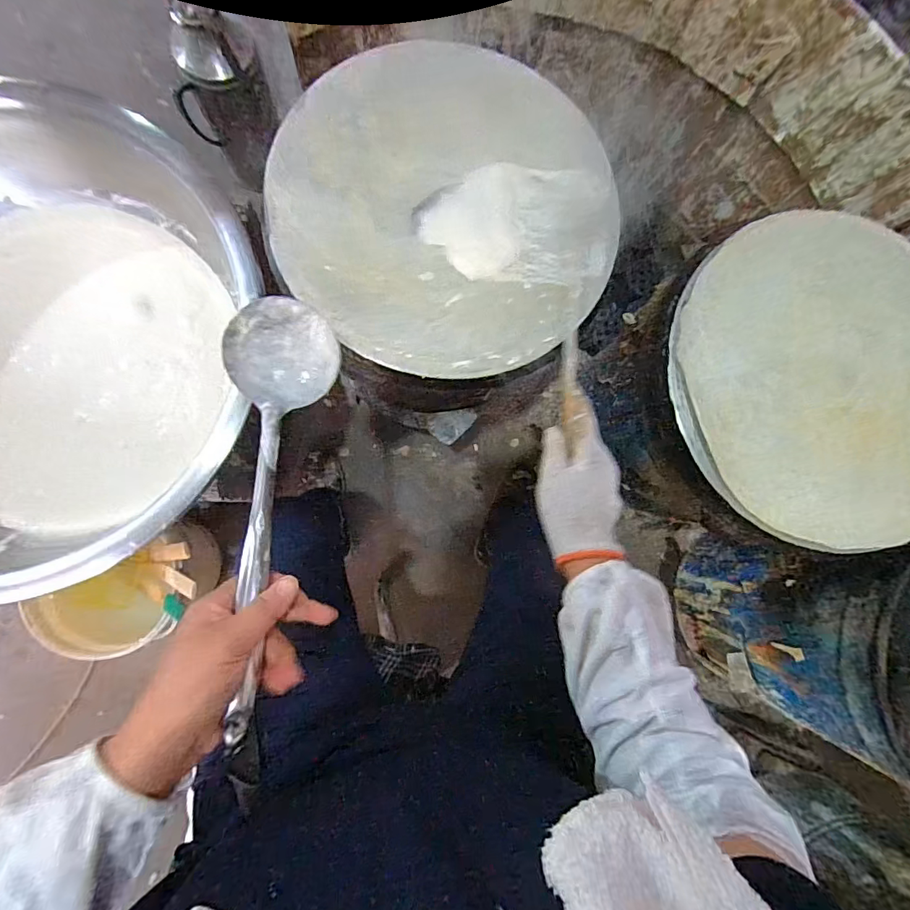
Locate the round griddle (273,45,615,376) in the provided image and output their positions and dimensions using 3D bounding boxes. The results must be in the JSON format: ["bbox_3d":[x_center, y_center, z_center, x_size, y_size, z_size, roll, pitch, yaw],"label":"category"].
[{"bbox_3d":[-0.004,-0.265,0.505,0.369,0.027,0.348,1,84,-6],"label":"round griddle"}]

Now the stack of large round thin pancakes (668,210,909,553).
[{"bbox_3d":[0.421,-0.087,0.516,0.361,0.018,0.361,-14,86,-7],"label":"stack of large round thin pancakes"}]

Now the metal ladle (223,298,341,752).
[{"bbox_3d":[-0.151,0.034,0.378,0.089,0.064,0.336,-1,71,-6],"label":"metal ladle"}]

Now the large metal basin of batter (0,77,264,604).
[{"bbox_3d":[-0.575,-0.129,0.630,0.602,0.228,0.568,1,84,-6],"label":"large metal basin of batter"}]

